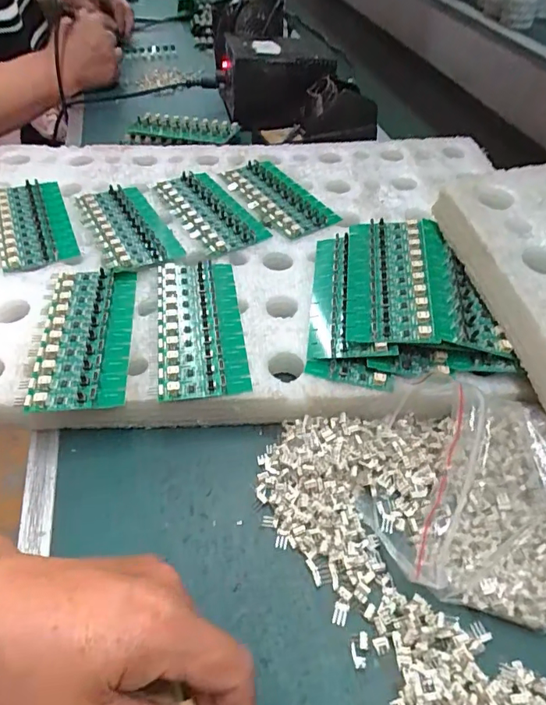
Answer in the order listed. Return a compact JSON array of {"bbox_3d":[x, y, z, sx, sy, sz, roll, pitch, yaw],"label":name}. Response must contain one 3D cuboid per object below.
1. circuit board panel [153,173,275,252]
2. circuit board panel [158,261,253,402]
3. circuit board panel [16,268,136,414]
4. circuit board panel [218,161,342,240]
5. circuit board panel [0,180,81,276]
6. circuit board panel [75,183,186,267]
[{"bbox_3d":[-0.063,-0.140,0.462,0.062,0.012,0.131,-26,53,-22],"label":"circuit board panel"},{"bbox_3d":[-0.055,-0.025,0.358,0.061,0.005,0.135,-6,48,-6],"label":"circuit board panel"},{"bbox_3d":[-0.139,-0.016,0.348,0.067,0.005,0.133,-5,48,-5],"label":"circuit board panel"},{"bbox_3d":[0.004,-0.158,0.481,0.068,0.012,0.131,-26,53,-22],"label":"circuit board panel"},{"bbox_3d":[-0.226,-0.123,0.441,0.067,0.009,0.140,-18,51,-16],"label":"circuit board panel"},{"bbox_3d":[-0.134,-0.119,0.437,0.062,0.010,0.134,-22,52,-19],"label":"circuit board panel"}]

